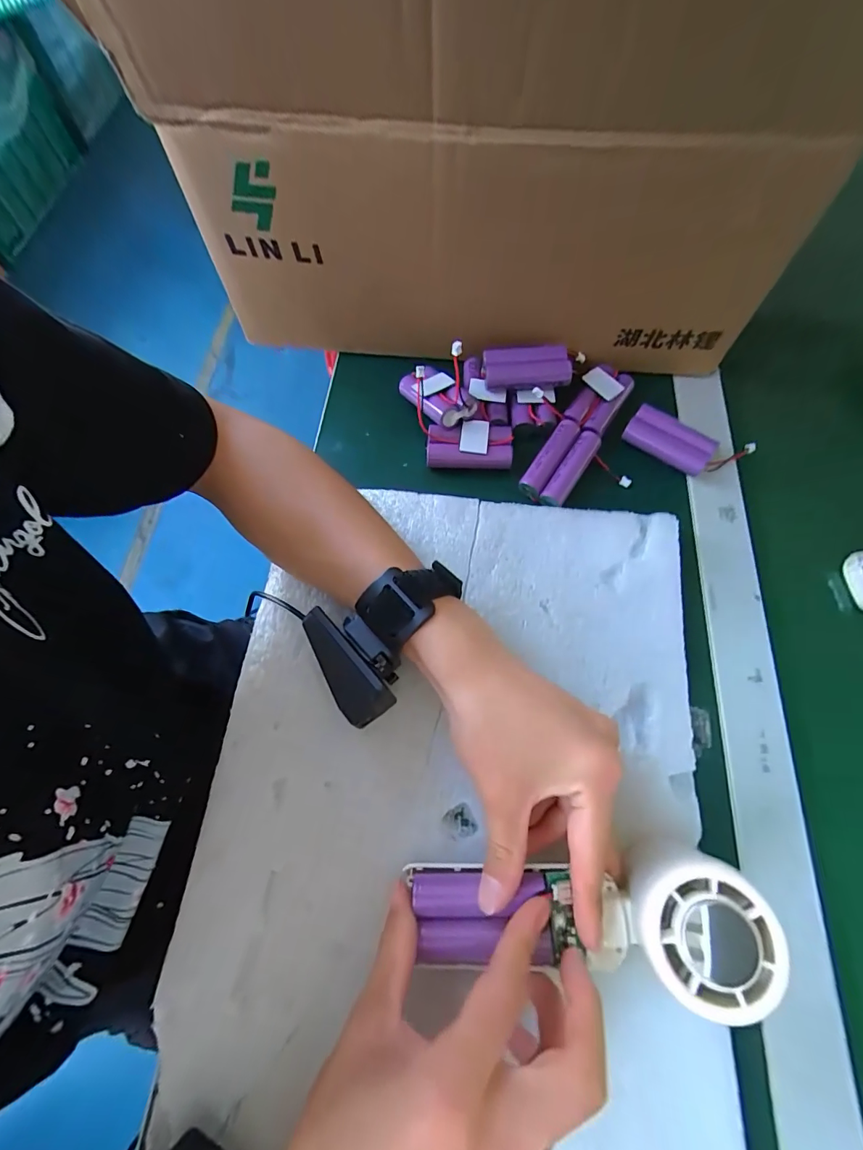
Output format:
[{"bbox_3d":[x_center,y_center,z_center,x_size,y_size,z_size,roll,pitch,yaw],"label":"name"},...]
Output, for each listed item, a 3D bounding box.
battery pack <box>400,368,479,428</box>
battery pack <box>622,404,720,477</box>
[{"bbox_3d":[0.004,-0.145,0.346,0.031,0.019,0.067,-39,62,-14],"label":"battery pack"},{"bbox_3d":[0.189,-0.106,0.345,0.066,0.015,0.035,33,72,11],"label":"battery pack"}]

